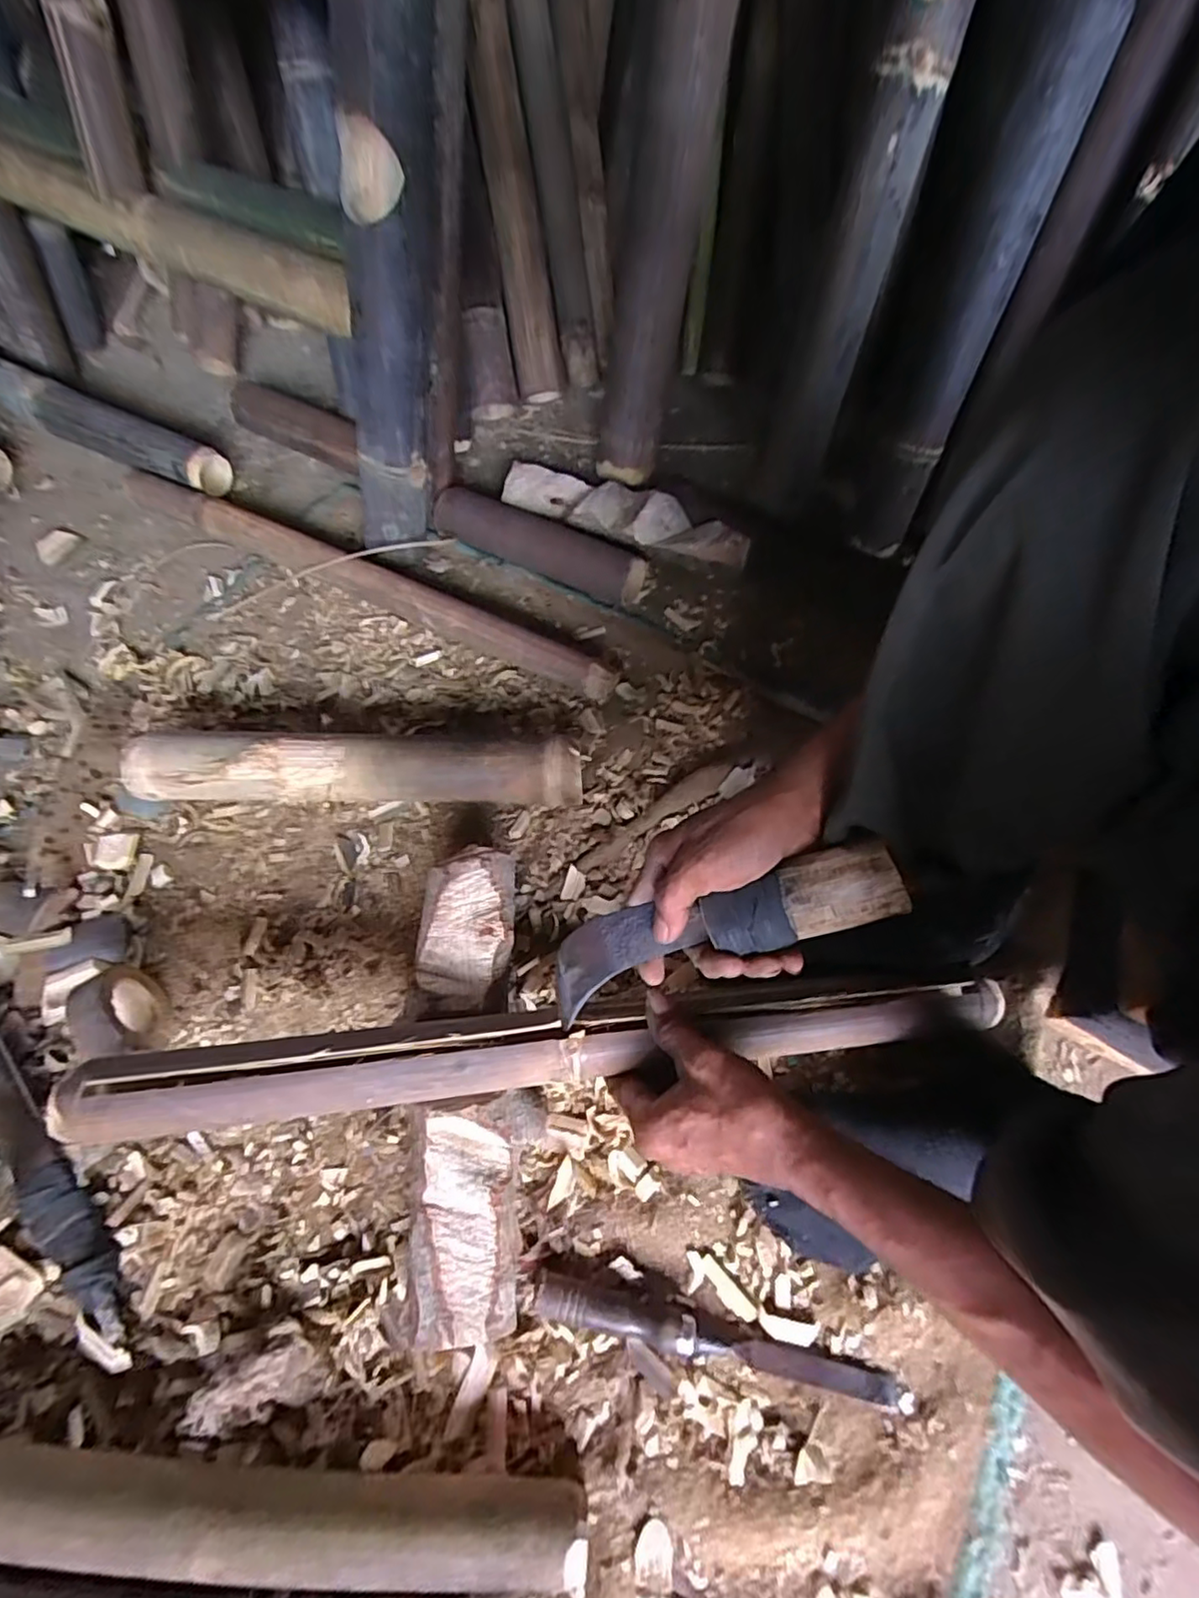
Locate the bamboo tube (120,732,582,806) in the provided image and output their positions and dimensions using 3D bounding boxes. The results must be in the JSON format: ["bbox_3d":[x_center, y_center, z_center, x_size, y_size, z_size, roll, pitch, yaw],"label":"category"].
[{"bbox_3d":[-0.221,-0.027,0.586,0.409,0.067,0.066,0,64,0],"label":"bamboo tube"}]

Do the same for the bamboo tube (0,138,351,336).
[{"bbox_3d":[-0.466,-0.603,0.650,0.567,0.056,0.064,27,67,13],"label":"bamboo tube"}]

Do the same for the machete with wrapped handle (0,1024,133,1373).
[{"bbox_3d":[-0.412,0.266,0.462,0.040,0.028,0.297,-37,70,-16],"label":"machete with wrapped handle"}]

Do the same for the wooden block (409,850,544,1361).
[{"bbox_3d":[-0.097,0.203,0.482,0.093,0.058,0.328,-7,64,-4],"label":"wooden block"}]

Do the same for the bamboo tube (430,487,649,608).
[{"bbox_3d":[-0.069,-0.297,0.721,0.256,0.057,0.064,24,67,11],"label":"bamboo tube"}]

